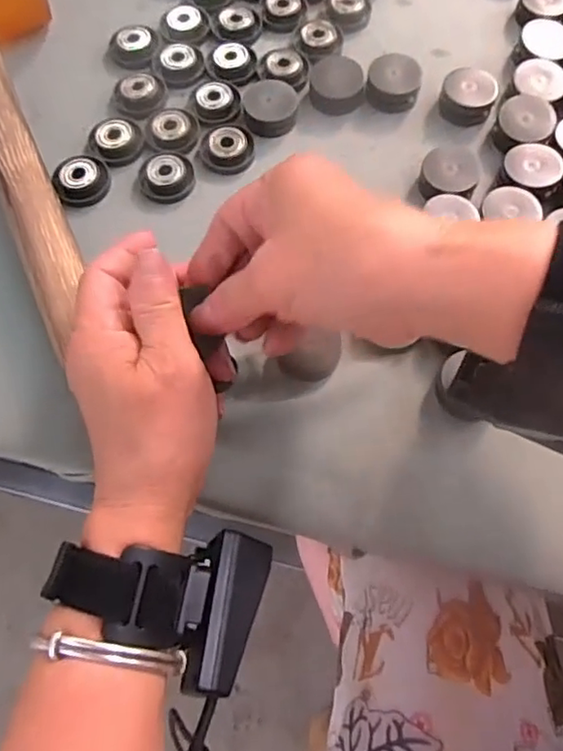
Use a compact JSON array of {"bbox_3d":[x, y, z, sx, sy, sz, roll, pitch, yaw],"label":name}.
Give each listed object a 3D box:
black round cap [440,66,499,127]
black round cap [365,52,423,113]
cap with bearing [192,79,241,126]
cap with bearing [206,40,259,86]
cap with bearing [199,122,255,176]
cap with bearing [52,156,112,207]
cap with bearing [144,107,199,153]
[{"bbox_3d":[0.114,-0.172,0.361,0.032,0.014,0.036,11,69,5],"label":"black round cap"},{"bbox_3d":[0.069,-0.180,0.366,0.032,0.016,0.029,11,69,5],"label":"black round cap"},{"bbox_3d":[-0.040,-0.168,0.365,0.029,0.010,0.027,0,69,1],"label":"cap with bearing"},{"bbox_3d":[-0.031,-0.200,0.376,0.031,0.009,0.034,0,69,1],"label":"cap with bearing"},{"bbox_3d":[-0.032,-0.138,0.357,0.031,0.015,0.032,0,69,1],"label":"cap with bearing"},{"bbox_3d":[-0.116,-0.114,0.346,0.031,0.007,0.034,0,69,1],"label":"cap with bearing"},{"bbox_3d":[-0.066,-0.150,0.360,0.031,0.006,0.032,0,69,1],"label":"cap with bearing"}]

